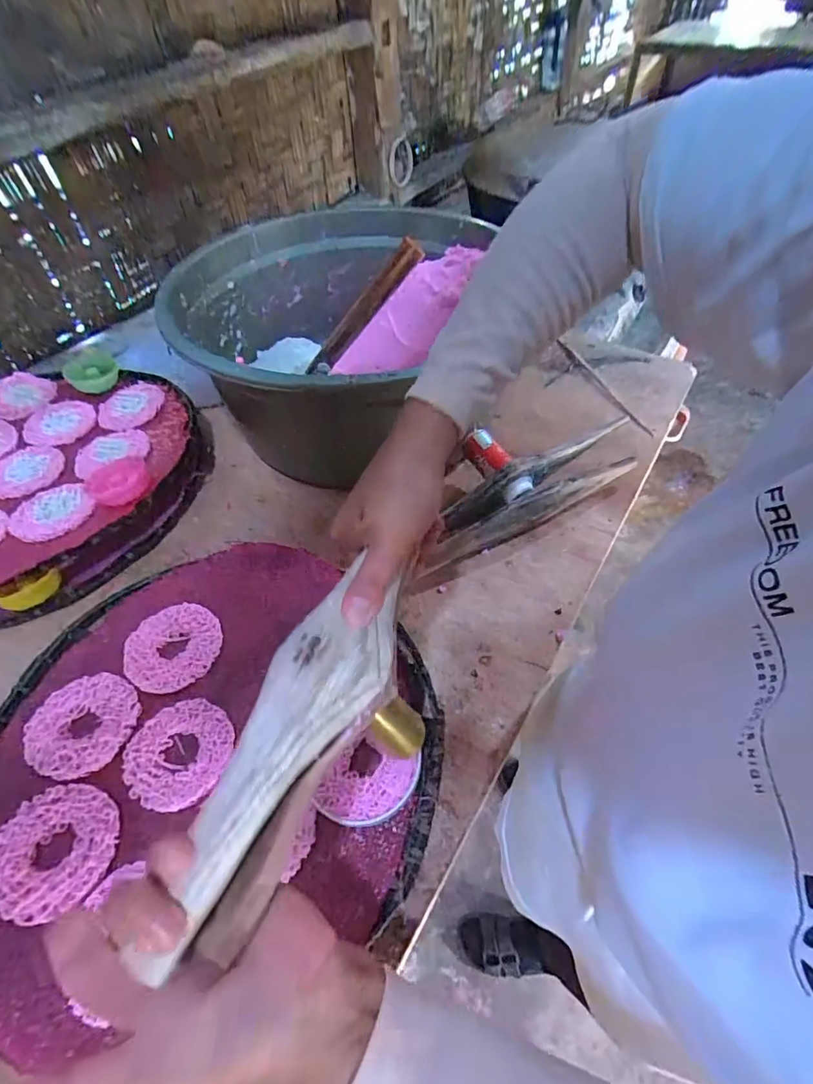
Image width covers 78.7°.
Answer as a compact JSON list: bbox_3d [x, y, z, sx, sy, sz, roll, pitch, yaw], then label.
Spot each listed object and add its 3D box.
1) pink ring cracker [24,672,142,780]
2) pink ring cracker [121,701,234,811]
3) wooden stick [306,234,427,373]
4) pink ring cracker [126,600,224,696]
[{"bbox_3d":[-0.257,0.144,0.394,0.081,0.005,0.079,-1,51,1],"label":"pink ring cracker"},{"bbox_3d":[-0.174,0.160,0.380,0.077,0.004,0.078,-1,51,1],"label":"pink ring cracker"},{"bbox_3d":[-0.049,-0.226,0.498,0.022,0.178,0.017,33,47,-25],"label":"wooden stick"},{"bbox_3d":[-0.204,0.090,0.433,0.079,0.005,0.076,-1,51,1],"label":"pink ring cracker"}]

